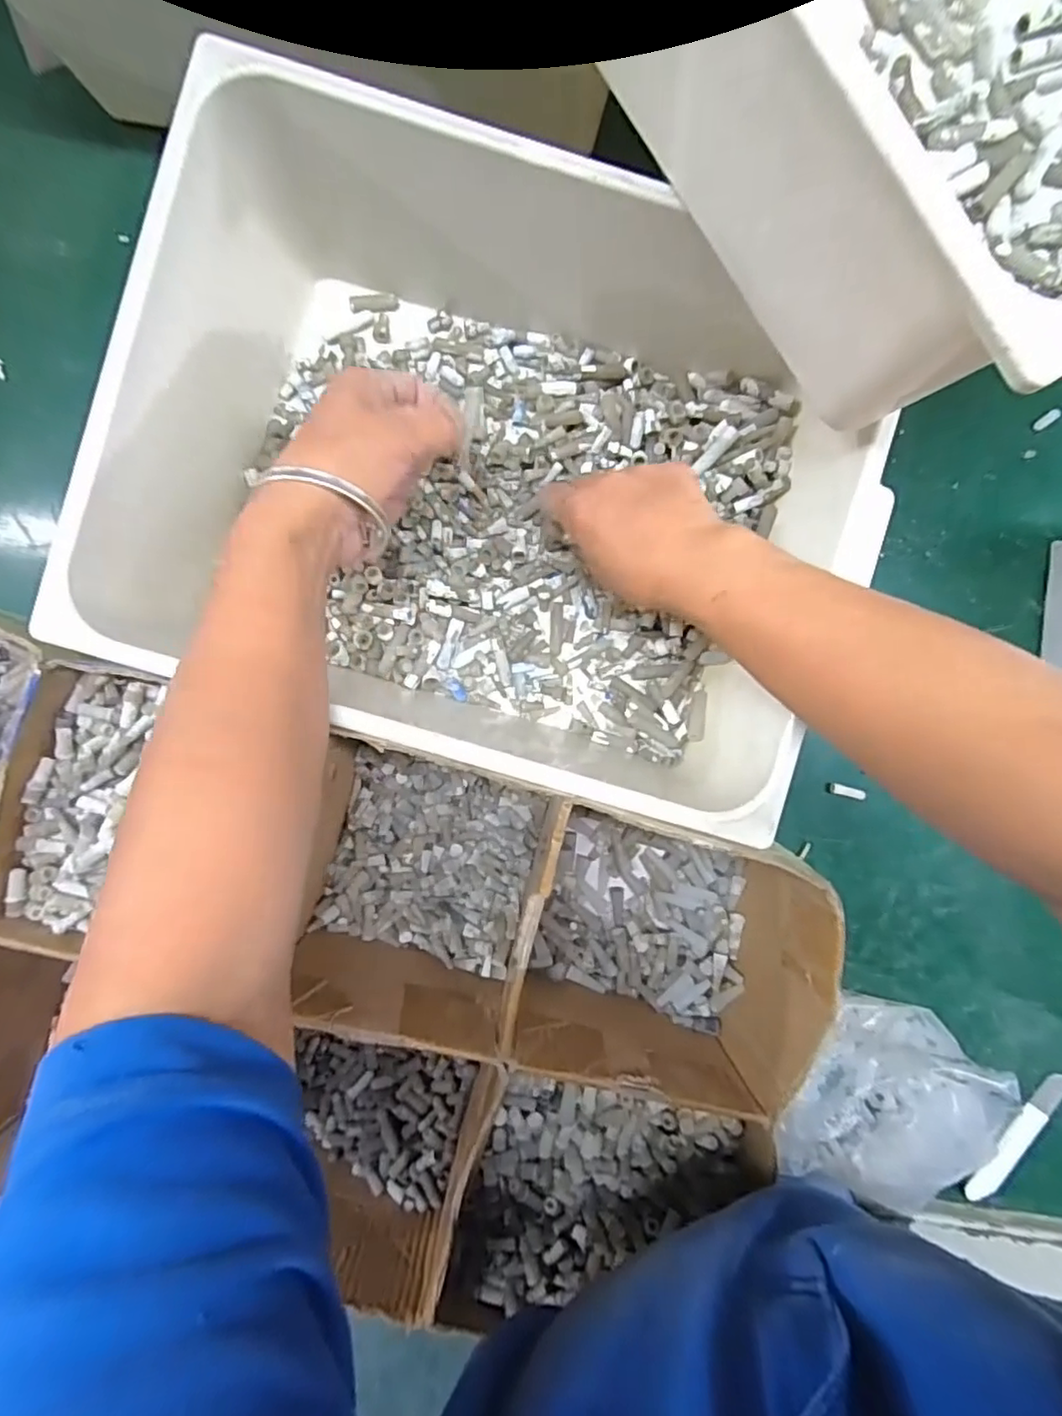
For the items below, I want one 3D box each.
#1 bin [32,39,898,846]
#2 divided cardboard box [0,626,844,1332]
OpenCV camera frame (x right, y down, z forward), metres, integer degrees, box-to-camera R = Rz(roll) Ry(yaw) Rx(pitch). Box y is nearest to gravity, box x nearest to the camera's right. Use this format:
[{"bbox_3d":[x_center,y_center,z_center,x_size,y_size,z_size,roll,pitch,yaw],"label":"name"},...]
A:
[{"bbox_3d":[-0.016,-0.124,0.338,0.349,0.117,0.291,16,91,-2],"label":"bin"},{"bbox_3d":[-0.129,0.132,0.337,0.513,0.123,0.256,17,91,-2],"label":"divided cardboard box"}]

